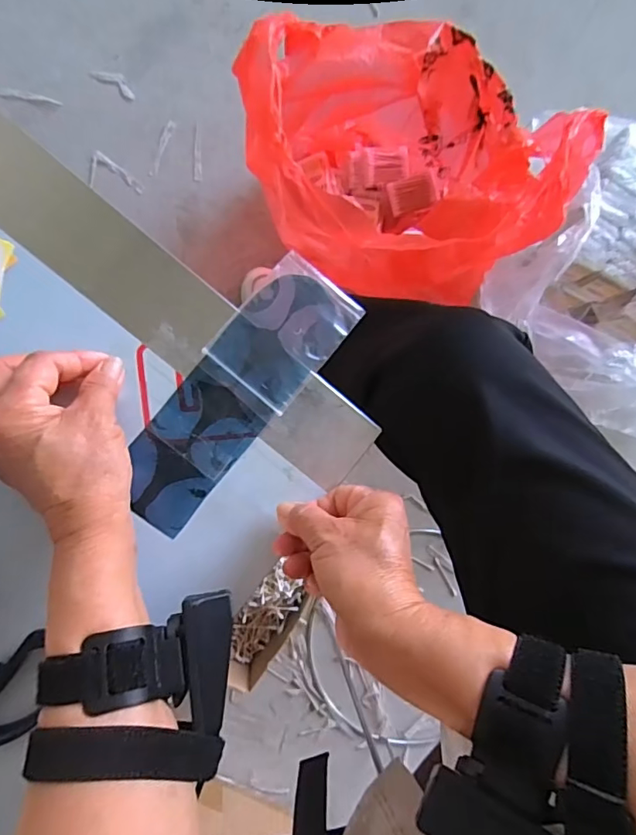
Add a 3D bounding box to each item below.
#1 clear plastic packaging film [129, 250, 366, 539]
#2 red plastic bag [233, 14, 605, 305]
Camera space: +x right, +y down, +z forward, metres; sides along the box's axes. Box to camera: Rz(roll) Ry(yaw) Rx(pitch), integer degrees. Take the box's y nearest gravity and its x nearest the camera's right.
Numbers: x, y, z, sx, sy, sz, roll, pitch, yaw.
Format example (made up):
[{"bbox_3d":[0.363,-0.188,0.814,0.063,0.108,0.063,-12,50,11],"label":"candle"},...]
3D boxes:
[{"bbox_3d":[-0.055,-0.017,0.340,0.065,0.004,0.198,40,87,-6],"label":"clear plastic packaging film"},{"bbox_3d":[0.098,-0.317,0.665,0.360,0.288,0.291,29,86,-7],"label":"red plastic bag"}]

